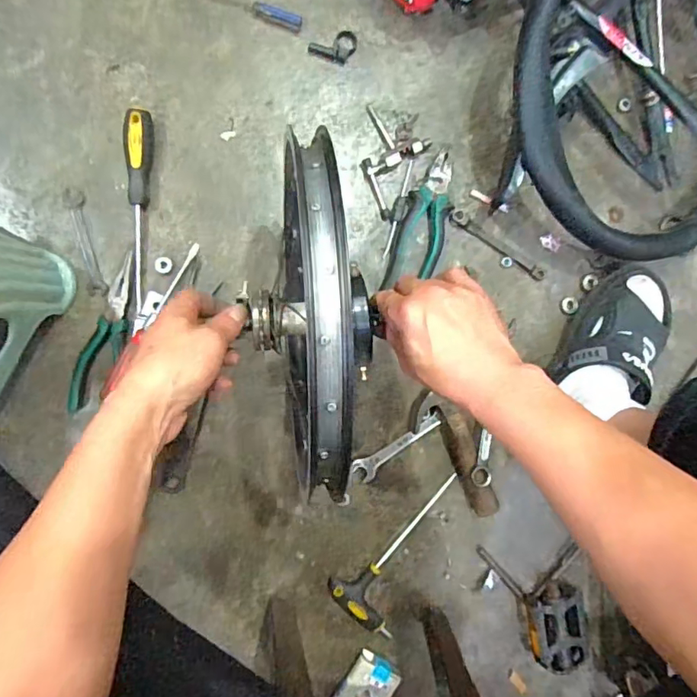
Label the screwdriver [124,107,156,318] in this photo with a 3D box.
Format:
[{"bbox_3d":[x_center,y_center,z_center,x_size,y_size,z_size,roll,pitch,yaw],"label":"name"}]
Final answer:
[{"bbox_3d":[-0.232,-0.150,0.577,0.025,0.028,0.218,1,91,-8],"label":"screwdriver"}]

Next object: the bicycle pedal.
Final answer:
[{"bbox_3d":[0.263,0.355,0.669,0.074,0.032,0.105,-9,92,-8],"label":"bicycle pedal"}]

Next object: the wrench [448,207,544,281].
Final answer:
[{"bbox_3d":[0.186,-0.127,0.649,0.143,0.005,0.021,34,86,-7],"label":"wrench"}]

